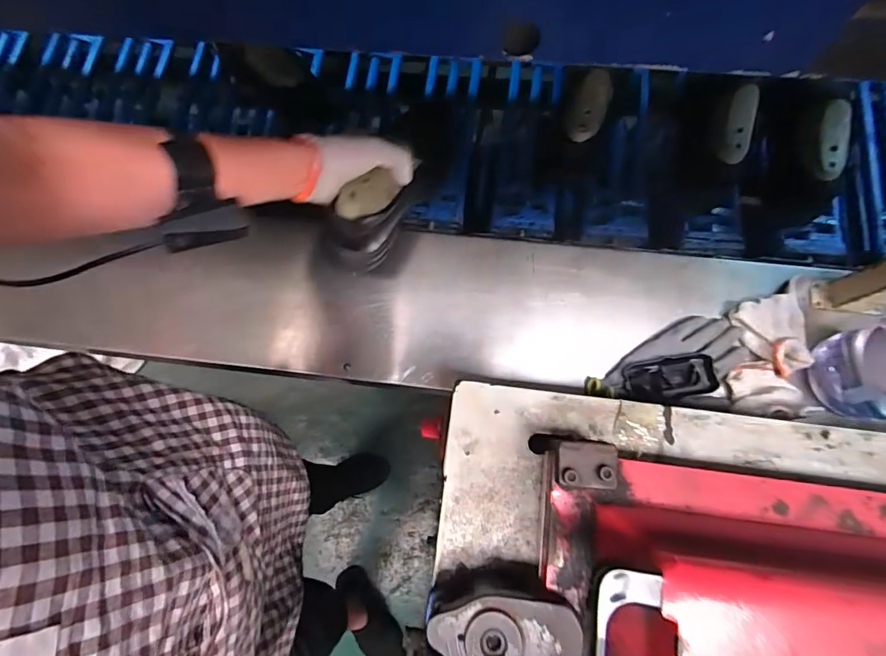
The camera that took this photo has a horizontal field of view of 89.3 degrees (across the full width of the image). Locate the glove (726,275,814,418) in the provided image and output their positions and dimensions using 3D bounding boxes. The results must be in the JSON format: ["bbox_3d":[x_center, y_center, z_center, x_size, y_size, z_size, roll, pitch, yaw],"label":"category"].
[{"bbox_3d":[0.428,0.018,0.587,0.093,0.035,0.196,13,69,8],"label":"glove"}]

